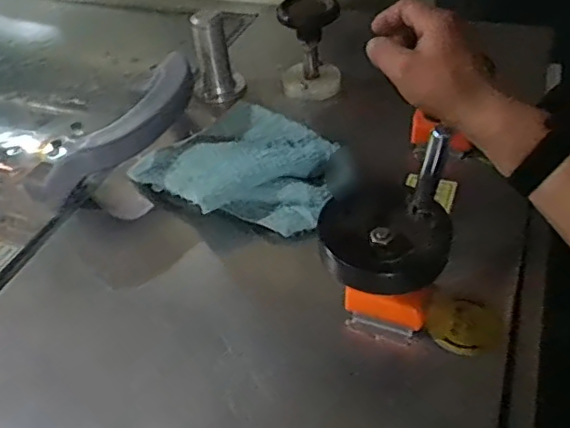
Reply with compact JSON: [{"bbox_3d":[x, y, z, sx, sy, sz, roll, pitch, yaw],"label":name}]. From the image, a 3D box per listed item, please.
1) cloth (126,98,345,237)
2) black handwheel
[{"bbox_3d":[-0.038,-0.056,0.595,0.217,0.042,0.174,31,54,32],"label":"cloth"},{"bbox_3d":[0.071,-0.002,0.407,0.094,0.080,0.090,1,44,8],"label":"black handwheel"}]

